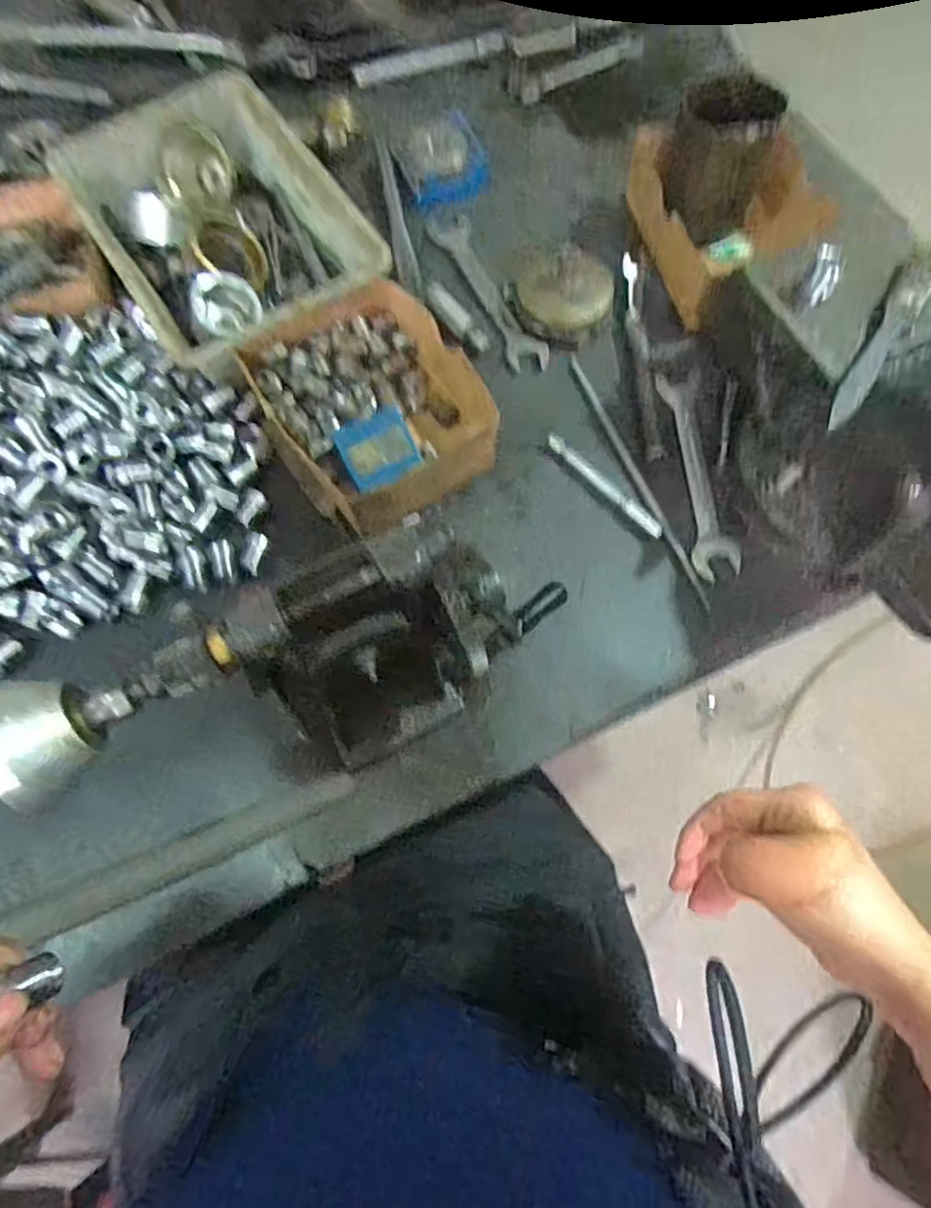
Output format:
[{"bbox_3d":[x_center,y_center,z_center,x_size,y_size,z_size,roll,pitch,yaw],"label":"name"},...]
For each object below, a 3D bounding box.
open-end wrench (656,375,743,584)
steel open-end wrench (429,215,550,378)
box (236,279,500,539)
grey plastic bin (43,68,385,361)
[{"bbox_3d":[0.171,-0.097,0.494,0.031,0.004,0.168,-4,70,-1],"label":"open-end wrench"},{"bbox_3d":[0.020,-0.257,0.554,0.035,0.006,0.168,-23,71,-8],"label":"steel open-end wrench"},{"bbox_3d":[-0.066,-0.146,0.484,0.147,0.039,0.174,-33,73,-11],"label":"box"},{"bbox_3d":[-0.190,-0.295,0.525,0.170,0.055,0.238,-33,73,-11],"label":"grey plastic bin"}]

